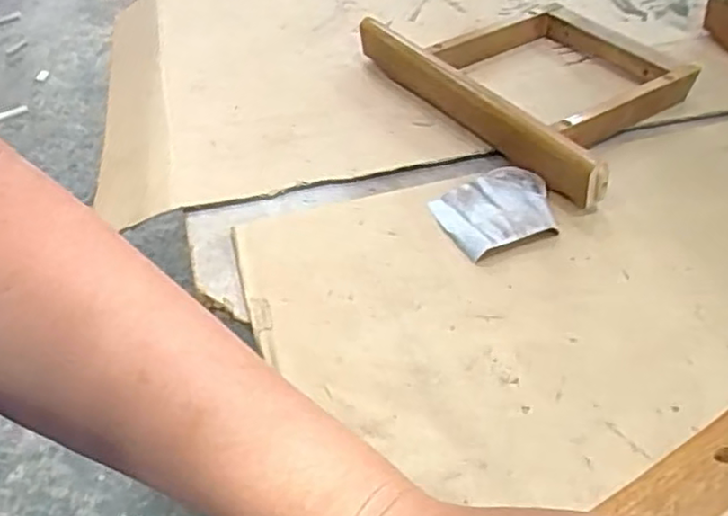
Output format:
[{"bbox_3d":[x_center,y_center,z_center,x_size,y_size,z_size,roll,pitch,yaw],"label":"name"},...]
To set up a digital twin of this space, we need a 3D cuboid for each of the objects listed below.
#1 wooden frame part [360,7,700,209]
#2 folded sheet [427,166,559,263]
[{"bbox_3d":[0.244,-0.275,0.996,0.328,0.087,0.498,-29,51,-23],"label":"wooden frame part"},{"bbox_3d":[0.160,-0.060,0.812,0.137,0.028,0.127,-20,49,-17],"label":"folded sheet"}]

